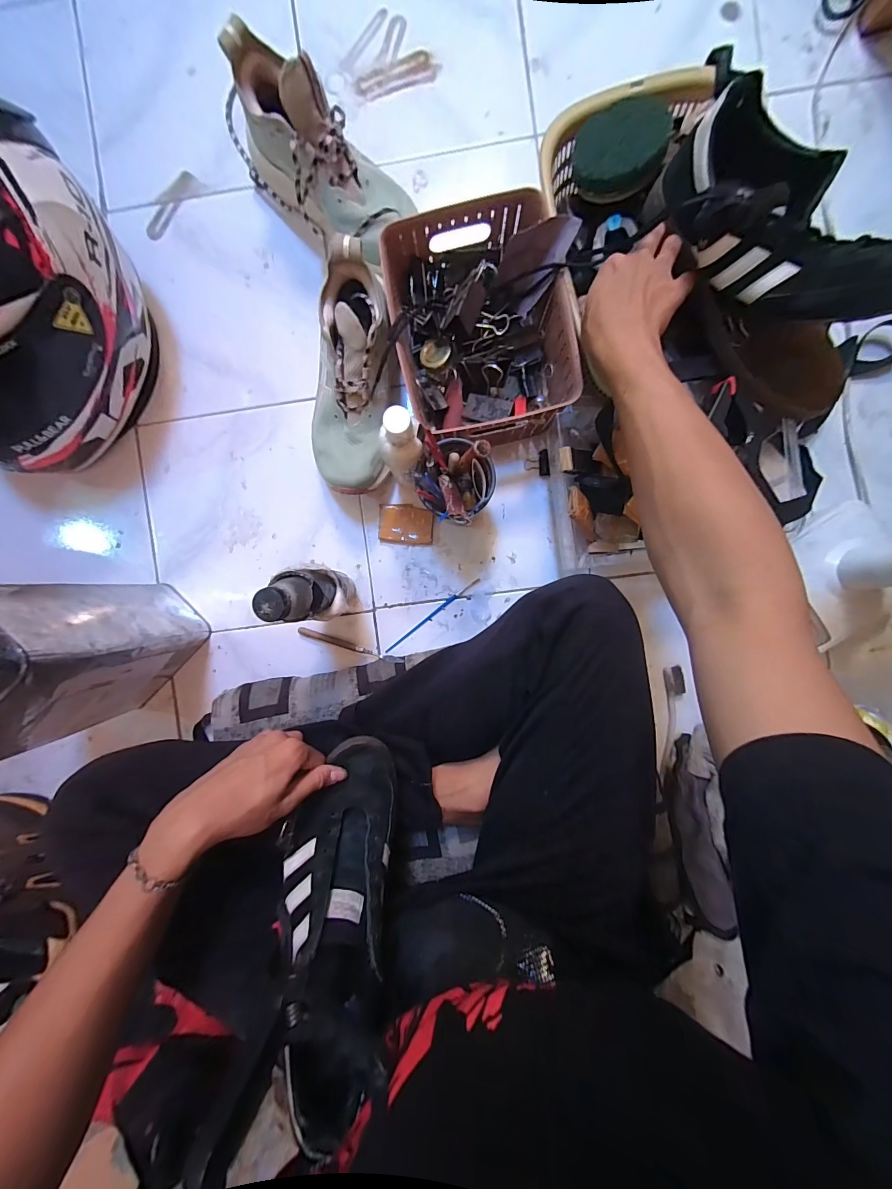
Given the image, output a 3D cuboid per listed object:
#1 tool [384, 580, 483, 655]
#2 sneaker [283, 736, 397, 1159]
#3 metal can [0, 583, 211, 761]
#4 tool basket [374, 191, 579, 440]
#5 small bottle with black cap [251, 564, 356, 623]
[{"bbox_3d":[-0.019,0.029,0.536,0.161,0.006,0.007,-39,89,3],"label":"tool"},{"bbox_3d":[-0.099,0.266,0.357,0.100,0.233,0.079,-9,134,3],"label":"sneaker"},{"bbox_3d":[-0.417,0.075,0.429,0.103,0.252,0.157,42,93,2],"label":"metal can"},{"bbox_3d":[0.045,-0.310,0.472,0.199,0.102,0.251,-9,91,3],"label":"tool basket"},{"bbox_3d":[-0.147,0.002,0.442,0.056,0.198,0.065,-20,91,2],"label":"small bottle with black cap"}]

